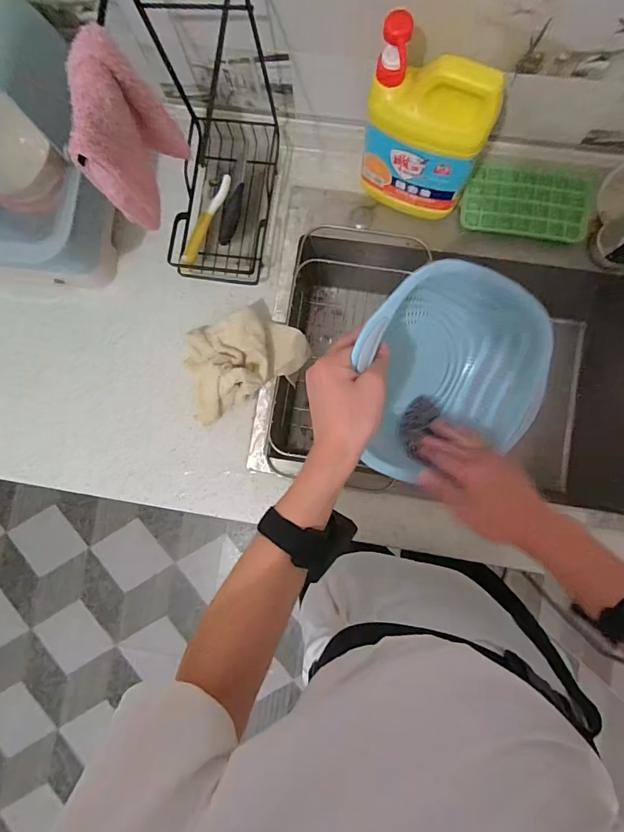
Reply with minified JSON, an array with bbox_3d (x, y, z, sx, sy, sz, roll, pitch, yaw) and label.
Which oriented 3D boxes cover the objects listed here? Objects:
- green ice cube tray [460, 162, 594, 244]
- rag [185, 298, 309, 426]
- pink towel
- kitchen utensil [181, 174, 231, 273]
[{"bbox_3d":[0.317,-0.314,0.634,0.176,0.028,0.090,12,87,4],"label":"green ice cube tray"},{"bbox_3d":[-0.103,-0.089,0.634,0.184,0.077,0.139,-23,86,2],"label":"rag"},{"bbox_3d":[-0.188,-0.283,0.452,0.060,0.142,0.119,0,87,3],"label":"pink towel"},{"bbox_3d":[-0.158,-0.280,0.630,0.028,0.019,0.145,34,105,5],"label":"kitchen utensil"}]

